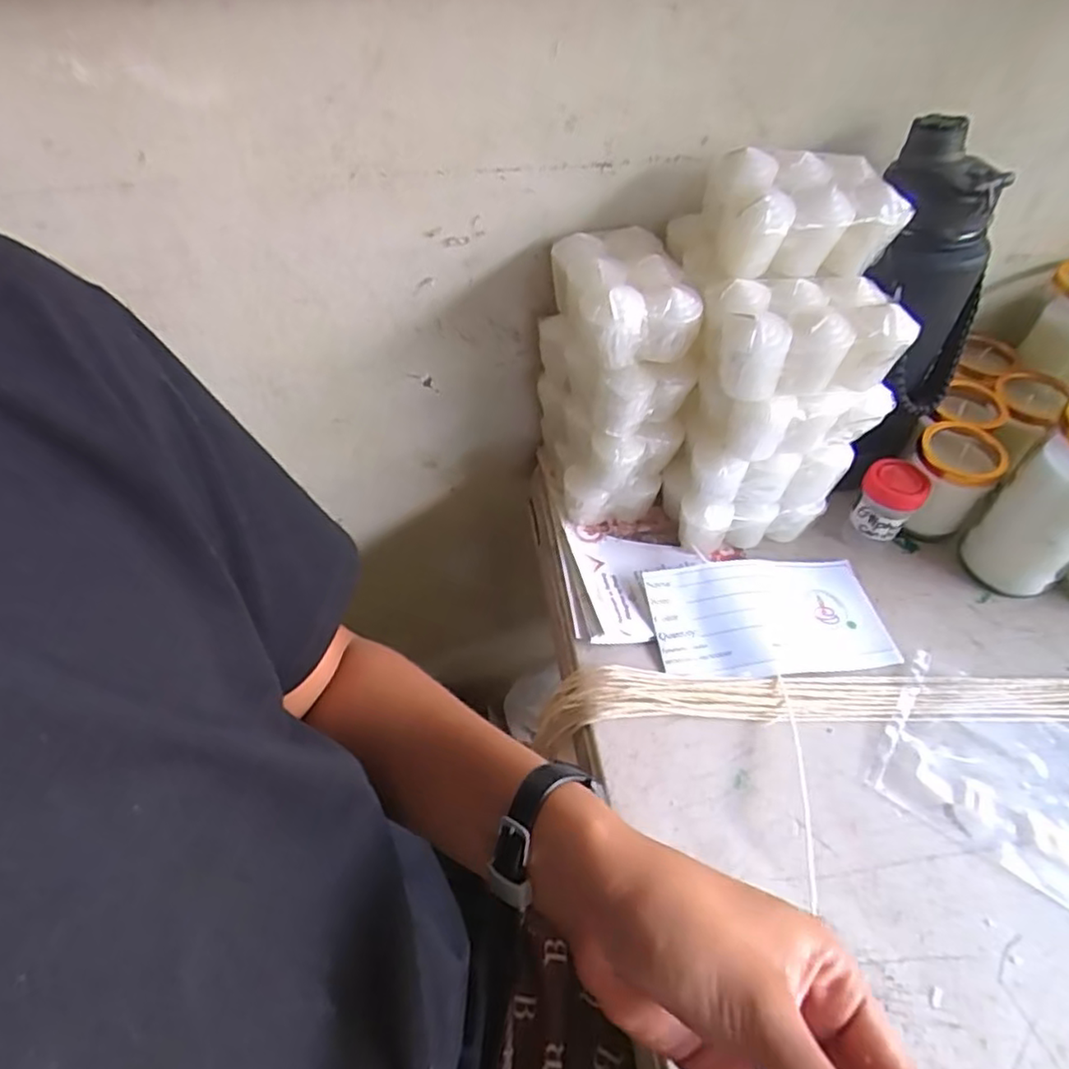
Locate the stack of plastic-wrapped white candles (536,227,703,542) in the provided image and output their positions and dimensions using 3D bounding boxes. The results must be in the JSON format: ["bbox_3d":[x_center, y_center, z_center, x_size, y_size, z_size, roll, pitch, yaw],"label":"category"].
[{"bbox_3d":[0.059,-0.106,0.487,0.088,0.198,0.115,-12,50,-8],"label":"stack of plastic-wrapped white candles"}]

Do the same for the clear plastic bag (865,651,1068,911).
[{"bbox_3d":[0.310,0.161,0.403,0.172,0.009,0.113,31,57,20],"label":"clear plastic bag"}]

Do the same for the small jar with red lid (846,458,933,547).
[{"bbox_3d":[0.272,-0.021,0.505,0.044,0.069,0.038,29,56,23],"label":"small jar with red lid"}]

